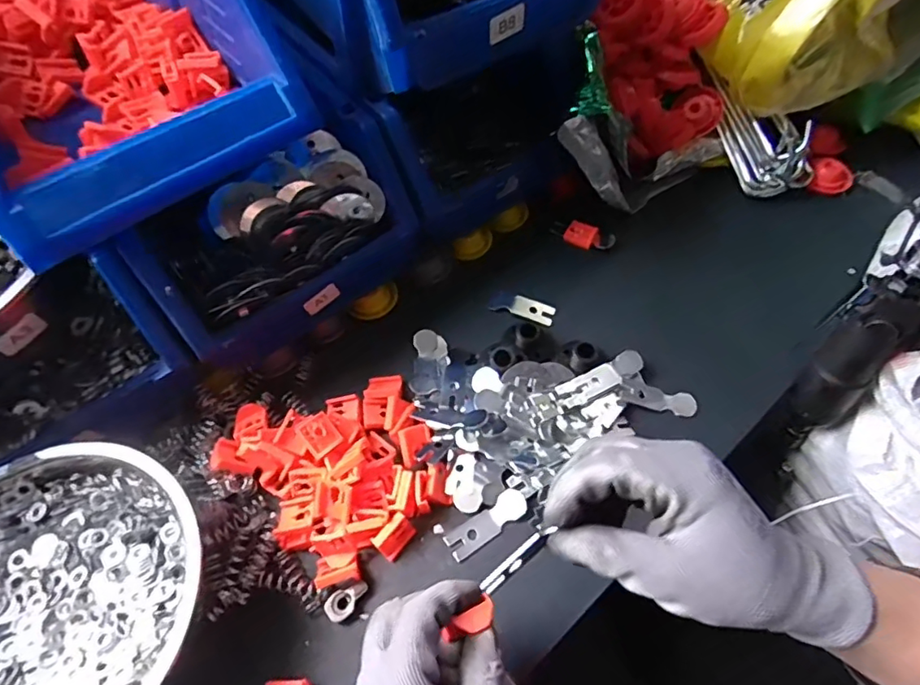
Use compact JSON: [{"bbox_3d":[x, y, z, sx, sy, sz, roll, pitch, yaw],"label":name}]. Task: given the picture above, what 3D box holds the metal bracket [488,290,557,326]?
[{"bbox_3d":[0.056,-0.032,0.489,0.058,0.005,0.024,20,61,12],"label":"metal bracket"}]

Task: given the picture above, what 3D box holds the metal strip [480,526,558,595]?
[{"bbox_3d":[0.029,0.107,0.269,0.045,0.008,0.007,-43,66,-1],"label":"metal strip"}]

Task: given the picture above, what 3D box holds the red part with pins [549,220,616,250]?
[{"bbox_3d":[0.121,-0.106,0.529,0.058,0.011,0.025,32,64,18],"label":"red part with pins"}]

